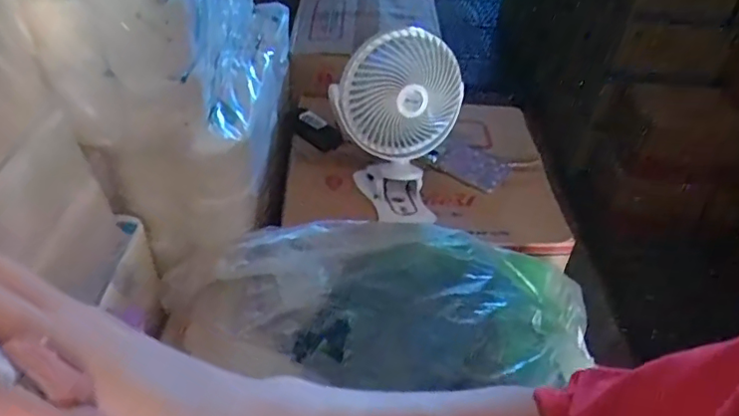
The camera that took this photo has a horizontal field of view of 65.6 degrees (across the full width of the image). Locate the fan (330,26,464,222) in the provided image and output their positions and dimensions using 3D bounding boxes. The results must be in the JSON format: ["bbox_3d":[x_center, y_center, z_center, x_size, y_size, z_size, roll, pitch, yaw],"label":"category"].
[{"bbox_3d":[0.042,-0.104,0.808,0.186,0.257,0.083,0,41,-7],"label":"fan"}]

